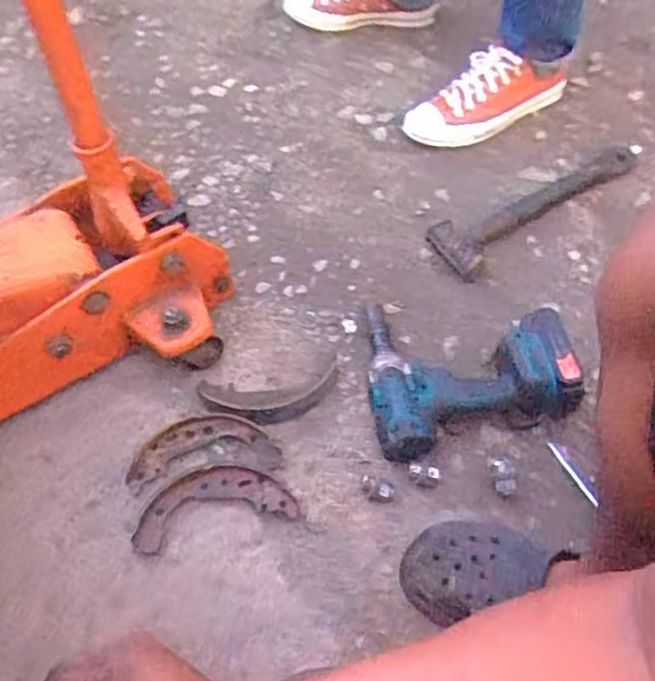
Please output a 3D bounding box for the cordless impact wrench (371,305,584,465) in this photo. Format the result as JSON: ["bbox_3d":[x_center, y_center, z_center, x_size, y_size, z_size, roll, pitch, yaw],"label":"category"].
[{"bbox_3d":[0.153,0.012,0.786,0.236,0.105,0.213,-15,55,-2],"label":"cordless impact wrench"}]

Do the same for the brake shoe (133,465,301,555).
[{"bbox_3d":[-0.129,0.181,0.727,0.183,0.032,0.065,-14,55,-1],"label":"brake shoe"}]

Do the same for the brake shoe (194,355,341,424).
[{"bbox_3d":[-0.066,0.065,0.792,0.171,0.032,0.071,-14,55,-1],"label":"brake shoe"}]

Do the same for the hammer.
[{"bbox_3d":[0.302,-0.201,0.943,0.344,0.032,0.092,-32,57,-14],"label":"hammer"}]

